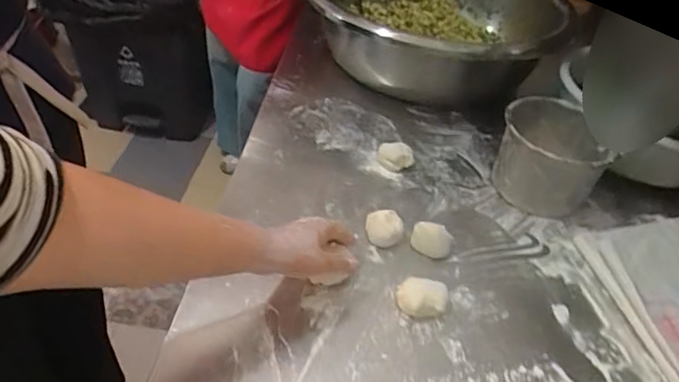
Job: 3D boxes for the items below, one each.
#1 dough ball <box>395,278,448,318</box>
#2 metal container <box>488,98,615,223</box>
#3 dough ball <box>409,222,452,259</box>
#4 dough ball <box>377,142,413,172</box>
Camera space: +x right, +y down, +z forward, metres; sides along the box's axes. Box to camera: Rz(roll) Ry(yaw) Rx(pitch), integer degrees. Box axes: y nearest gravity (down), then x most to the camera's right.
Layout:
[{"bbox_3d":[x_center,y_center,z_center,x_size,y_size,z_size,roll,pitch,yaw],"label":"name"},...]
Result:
[{"bbox_3d":[0.092,0.118,0.573,0.057,0.032,0.039,6,42,-2],"label":"dough ball"},{"bbox_3d":[0.293,-0.050,0.728,0.137,0.108,0.129,24,44,17],"label":"metal container"},{"bbox_3d":[0.117,0.061,0.652,0.050,0.023,0.038,14,42,7],"label":"dough ball"},{"bbox_3d":[0.083,-0.052,0.761,0.053,0.026,0.046,13,42,5],"label":"dough ball"}]

